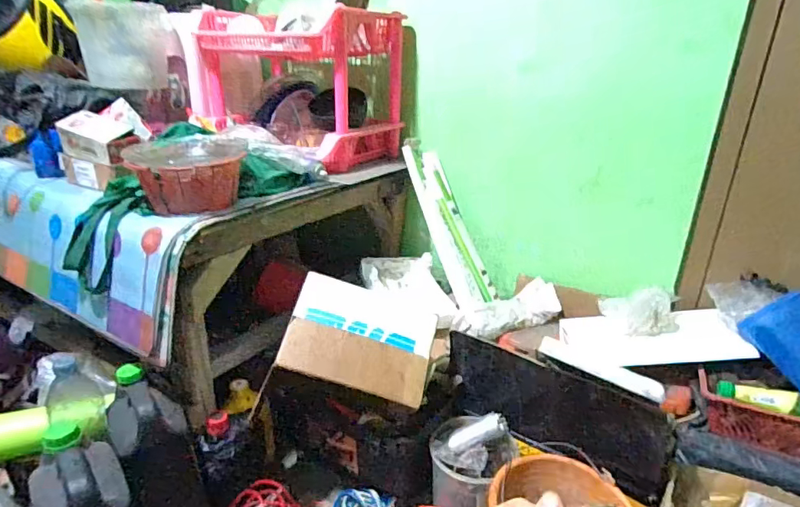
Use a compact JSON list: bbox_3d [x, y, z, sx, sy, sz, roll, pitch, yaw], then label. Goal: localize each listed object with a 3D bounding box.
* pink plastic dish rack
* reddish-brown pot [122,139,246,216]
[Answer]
[{"bbox_3d":[-0.257,-0.435,1.262,0.464,0.334,0.341,15,25,31],"label":"pink plastic dish rack"},{"bbox_3d":[-0.390,-0.142,0.883,0.179,0.097,0.204,-12,25,-31],"label":"reddish-brown pot"}]

